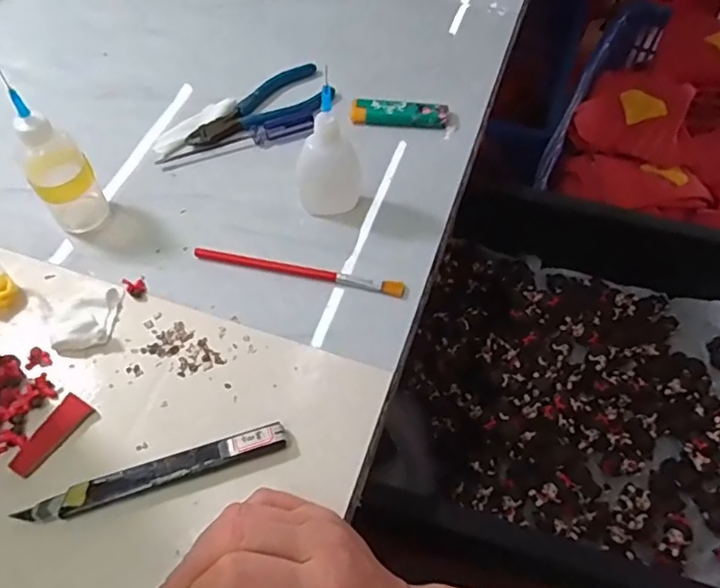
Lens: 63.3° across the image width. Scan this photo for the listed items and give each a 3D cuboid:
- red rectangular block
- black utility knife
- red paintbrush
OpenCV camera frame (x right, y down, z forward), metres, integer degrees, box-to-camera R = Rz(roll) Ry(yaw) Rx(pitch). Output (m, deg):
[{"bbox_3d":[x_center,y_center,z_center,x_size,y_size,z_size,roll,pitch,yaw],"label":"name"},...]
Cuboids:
[{"bbox_3d":[-0.177,0.081,0.335,0.022,0.004,0.050,33,61,16],"label":"red rectangular block"},{"bbox_3d":[-0.110,0.097,0.319,0.141,0.012,0.017,-14,60,-13],"label":"black utility knife"},{"bbox_3d":[-0.042,-0.016,0.397,0.144,0.009,0.012,13,58,4],"label":"red paintbrush"}]

